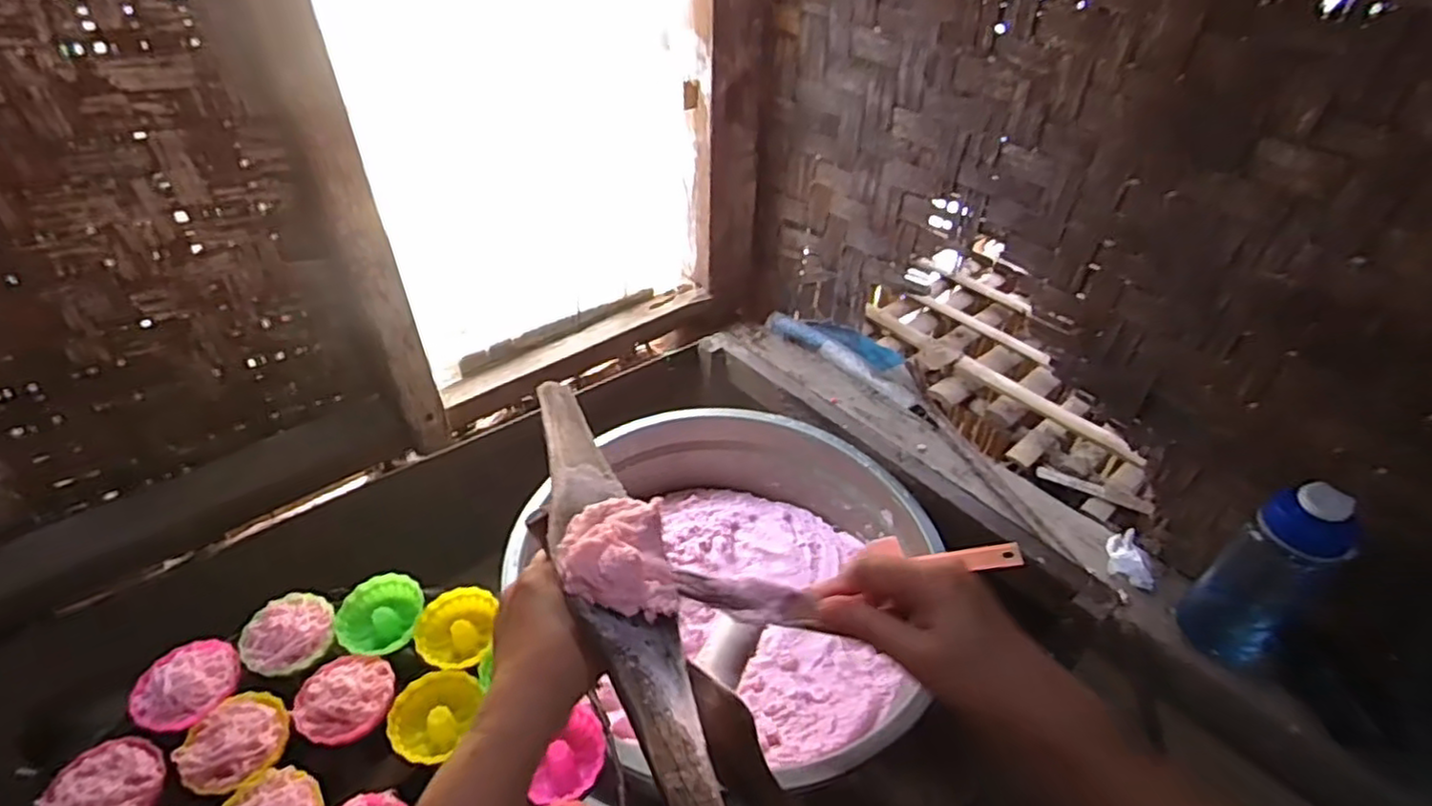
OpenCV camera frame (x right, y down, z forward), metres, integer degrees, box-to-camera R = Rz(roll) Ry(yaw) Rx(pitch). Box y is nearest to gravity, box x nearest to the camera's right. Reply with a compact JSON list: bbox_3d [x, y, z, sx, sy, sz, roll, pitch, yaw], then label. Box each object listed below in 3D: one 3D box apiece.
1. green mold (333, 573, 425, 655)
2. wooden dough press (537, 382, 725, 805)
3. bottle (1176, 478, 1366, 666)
[{"bbox_3d":[-0.256,0.165,0.534,0.061,0.023,0.066,2,40,-2],"label":"green mold"},{"bbox_3d":[-0.057,0.078,0.356,0.044,0.018,0.301,-13,40,-18],"label":"wooden dough press"},{"bbox_3d":[0.506,0.155,0.636,0.061,0.205,0.077,-25,47,-29],"label":"bottle"}]

